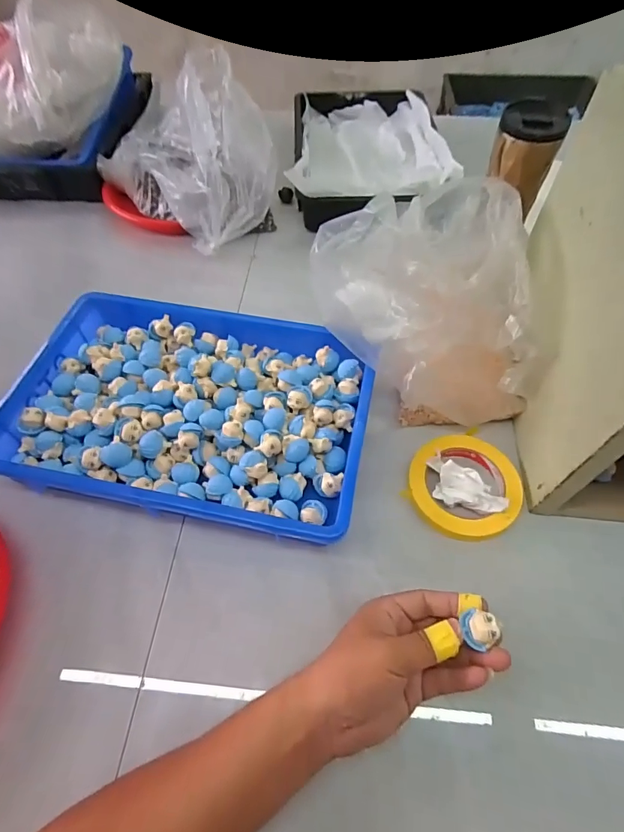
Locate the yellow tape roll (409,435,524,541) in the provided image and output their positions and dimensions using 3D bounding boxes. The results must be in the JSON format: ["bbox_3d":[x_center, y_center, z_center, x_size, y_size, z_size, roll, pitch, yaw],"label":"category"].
[{"bbox_3d":[0.157,0.070,0.452,0.108,0.014,0.111,0,56,0],"label":"yellow tape roll"}]

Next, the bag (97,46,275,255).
[{"bbox_3d":[-0.189,-0.387,0.641,0.150,0.176,0.259,-39,65,-23],"label":"bag"}]

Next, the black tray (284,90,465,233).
[{"bbox_3d":[0.095,-0.469,0.761,0.252,0.065,0.371,0,56,0],"label":"black tray"}]

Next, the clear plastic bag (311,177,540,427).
[{"bbox_3d":[0.117,-0.118,0.467,0.230,0.175,0.189,-2,56,-1],"label":"clear plastic bag"}]

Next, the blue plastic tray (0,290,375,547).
[{"bbox_3d":[-0.127,-0.014,0.488,0.370,0.058,0.268,9,57,6],"label":"blue plastic tray"}]

